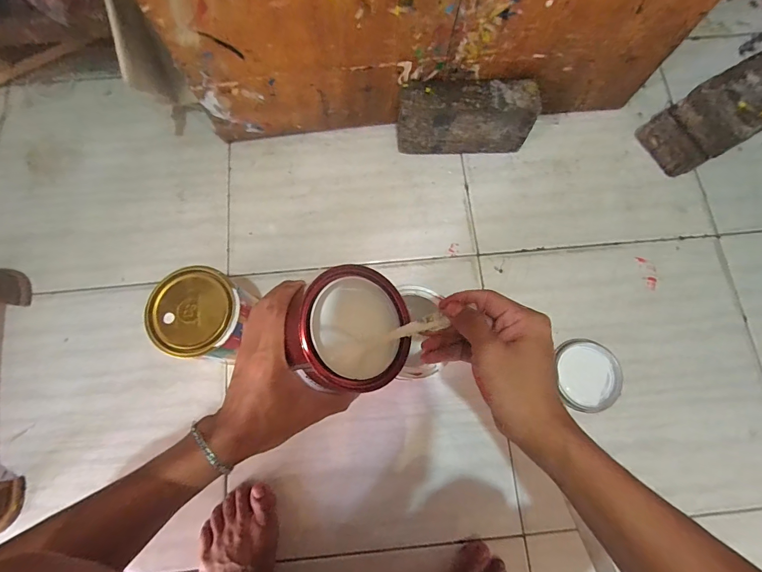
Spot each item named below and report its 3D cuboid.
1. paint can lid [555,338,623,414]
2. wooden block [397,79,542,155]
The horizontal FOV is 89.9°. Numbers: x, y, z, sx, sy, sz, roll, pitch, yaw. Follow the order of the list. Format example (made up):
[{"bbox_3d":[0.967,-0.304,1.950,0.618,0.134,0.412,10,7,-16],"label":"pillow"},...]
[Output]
[{"bbox_3d":[0.308,0.134,0.574,0.090,0.031,0.104,-2,75,-1],"label":"paint can lid"},{"bbox_3d":[0.133,-0.269,0.628,0.207,0.124,0.065,-1,75,-1],"label":"wooden block"}]

